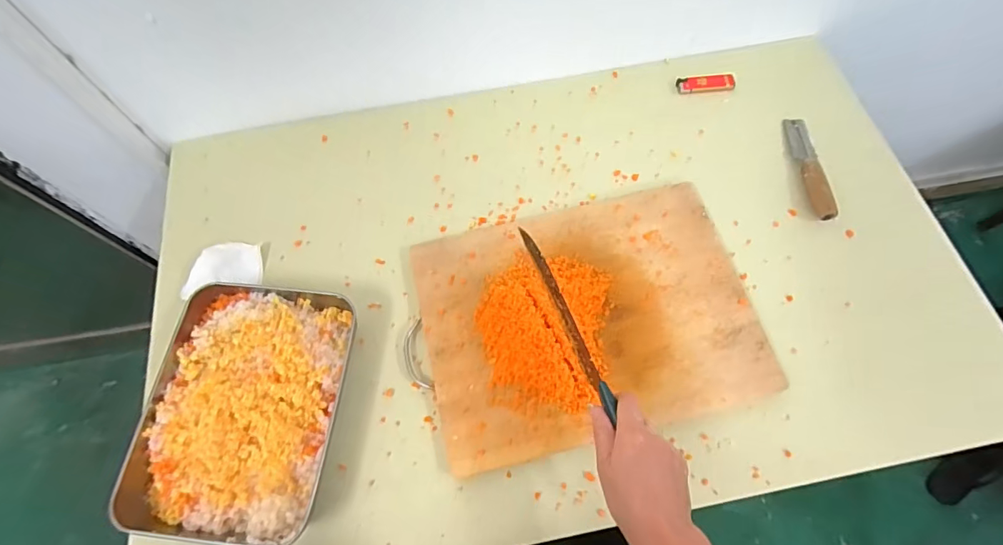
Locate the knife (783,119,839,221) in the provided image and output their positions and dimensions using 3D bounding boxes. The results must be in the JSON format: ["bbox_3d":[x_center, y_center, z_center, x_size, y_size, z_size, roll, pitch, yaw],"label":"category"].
[{"bbox_3d":[0.406,-0.141,0.613,0.025,0.021,0.159,-1,67,1],"label":"knife"}]

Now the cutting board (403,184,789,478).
[{"bbox_3d":[0.095,0.052,0.547,0.389,0.019,0.270,-14,68,-5],"label":"cutting board"}]

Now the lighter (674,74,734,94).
[{"bbox_3d":[0.297,-0.275,0.676,0.083,0.009,0.027,-3,67,0],"label":"lighter"}]

